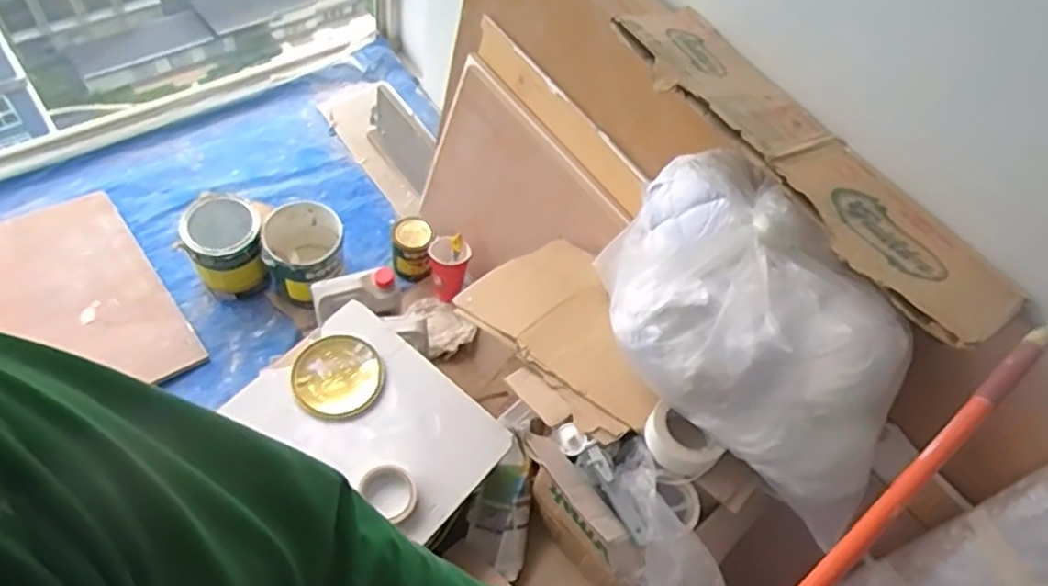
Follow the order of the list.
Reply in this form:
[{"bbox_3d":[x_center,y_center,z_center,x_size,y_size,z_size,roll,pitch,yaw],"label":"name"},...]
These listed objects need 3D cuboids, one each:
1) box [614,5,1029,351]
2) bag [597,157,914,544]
[{"bbox_3d":[0.388,-0.193,0.982,0.239,0.024,0.639,-19,61,-38],"label":"box"},{"bbox_3d":[0.311,0.056,0.991,0.501,0.232,0.291,41,61,16],"label":"bag"}]

